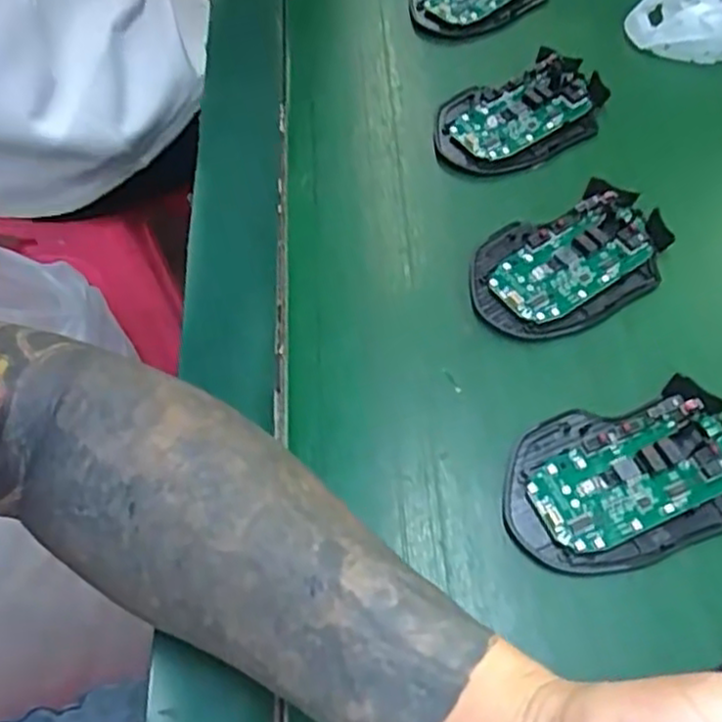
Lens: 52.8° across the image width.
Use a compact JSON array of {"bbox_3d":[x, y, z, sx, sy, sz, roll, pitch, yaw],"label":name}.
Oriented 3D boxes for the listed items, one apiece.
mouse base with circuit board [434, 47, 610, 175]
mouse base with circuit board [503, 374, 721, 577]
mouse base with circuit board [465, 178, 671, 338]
[{"bbox_3d":[0.102,-0.158,0.460,0.113,0.019,0.069,-22,59,-12],"label":"mouse base with circuit board"},{"bbox_3d":[0.121,0.051,0.329,0.114,0.013,0.073,-20,59,-10],"label":"mouse base with circuit board"},{"bbox_3d":[0.113,-0.055,0.397,0.114,0.016,0.073,-25,60,-13],"label":"mouse base with circuit board"}]

